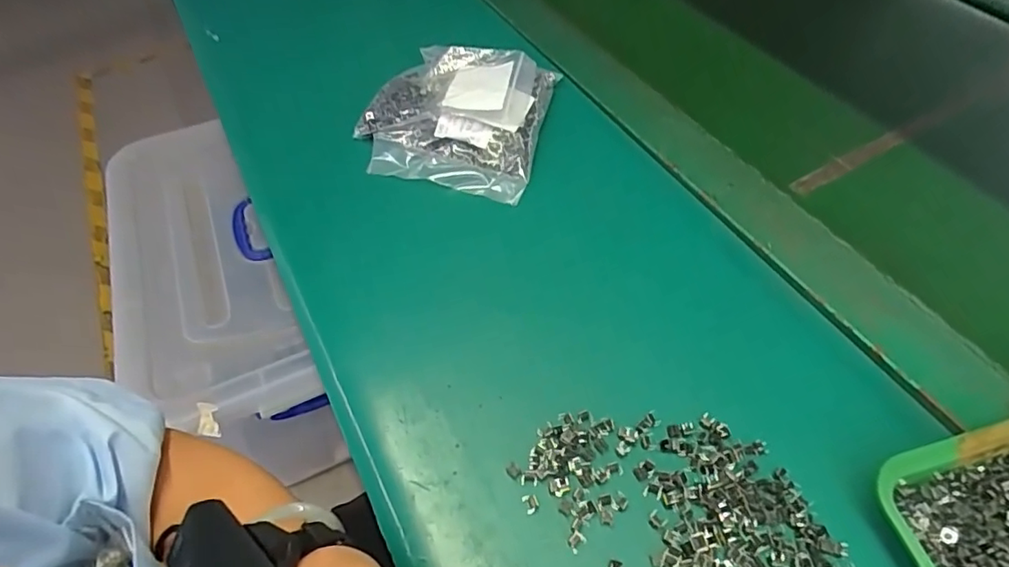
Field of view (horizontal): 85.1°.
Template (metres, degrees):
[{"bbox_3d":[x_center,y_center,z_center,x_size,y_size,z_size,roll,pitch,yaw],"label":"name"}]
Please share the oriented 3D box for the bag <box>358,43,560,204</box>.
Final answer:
[{"bbox_3d":[-0.043,-0.147,0.466,0.150,0.043,0.152,8,53,9],"label":"bag"}]

